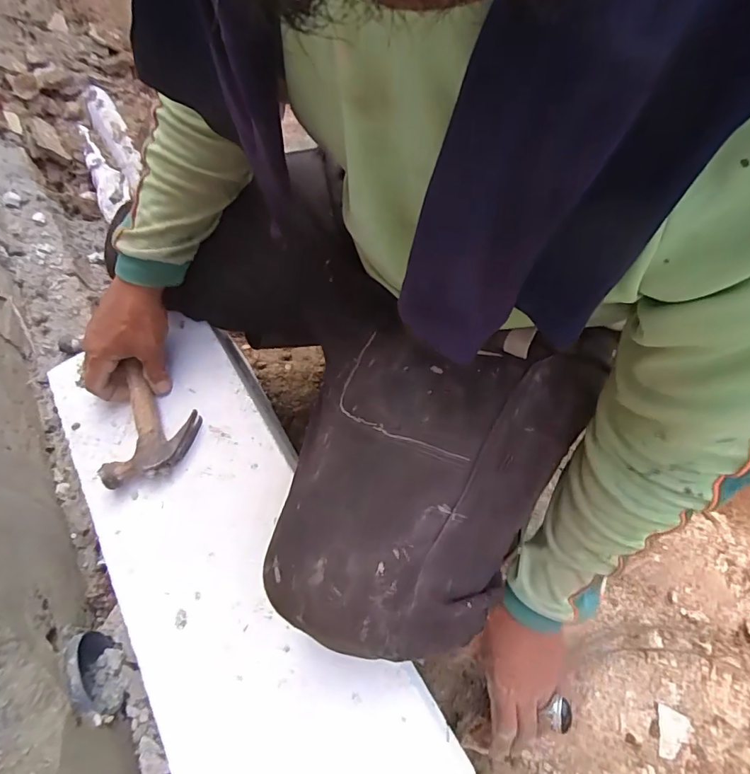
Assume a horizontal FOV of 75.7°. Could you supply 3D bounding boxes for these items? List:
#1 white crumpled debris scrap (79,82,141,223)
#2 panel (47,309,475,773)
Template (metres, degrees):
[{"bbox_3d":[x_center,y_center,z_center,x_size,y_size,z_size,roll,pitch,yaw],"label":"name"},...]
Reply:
[{"bbox_3d":[-0.703,-0.631,1.266,0.125,0.032,0.532,-24,62,-11],"label":"white crumpled debris scrap"},{"bbox_3d":[-0.147,0.154,0.465,0.204,0.017,0.552,-28,63,-12],"label":"panel"}]

